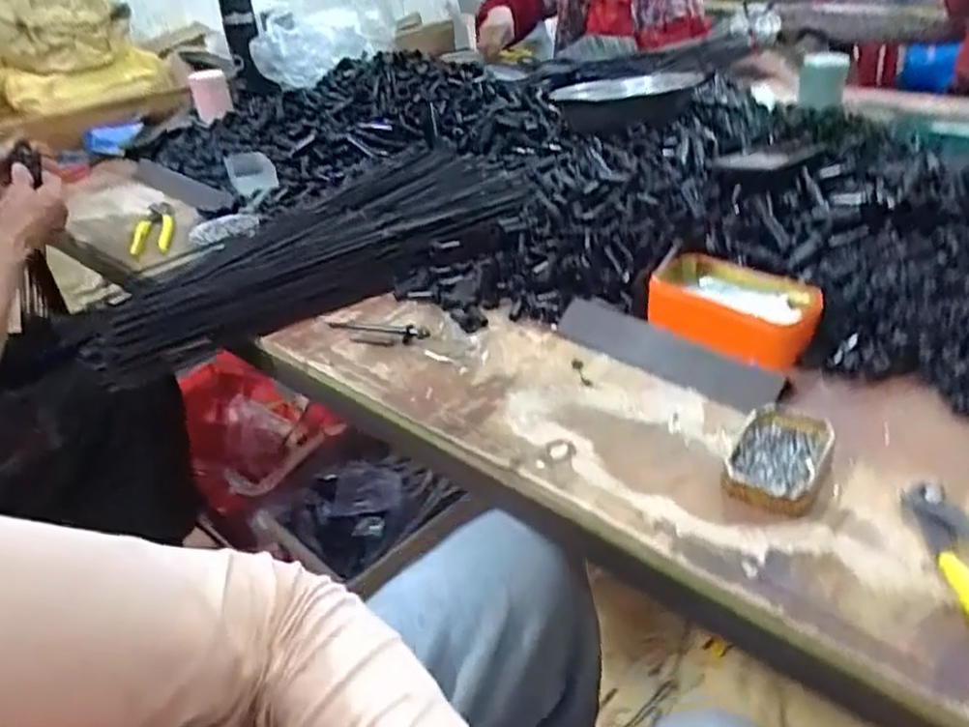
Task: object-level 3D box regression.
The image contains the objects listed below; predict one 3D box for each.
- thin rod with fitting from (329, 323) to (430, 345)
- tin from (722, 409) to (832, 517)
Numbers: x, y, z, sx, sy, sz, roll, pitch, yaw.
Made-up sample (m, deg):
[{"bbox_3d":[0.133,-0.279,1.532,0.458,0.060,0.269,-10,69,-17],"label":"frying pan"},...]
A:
[{"bbox_3d":[-0.110,-0.035,0.739,0.116,0.011,0.018,9,37,22],"label":"thin rod with fitting"},{"bbox_3d":[0.216,0.067,0.525,0.063,0.023,0.100,13,38,26],"label":"tin"}]

